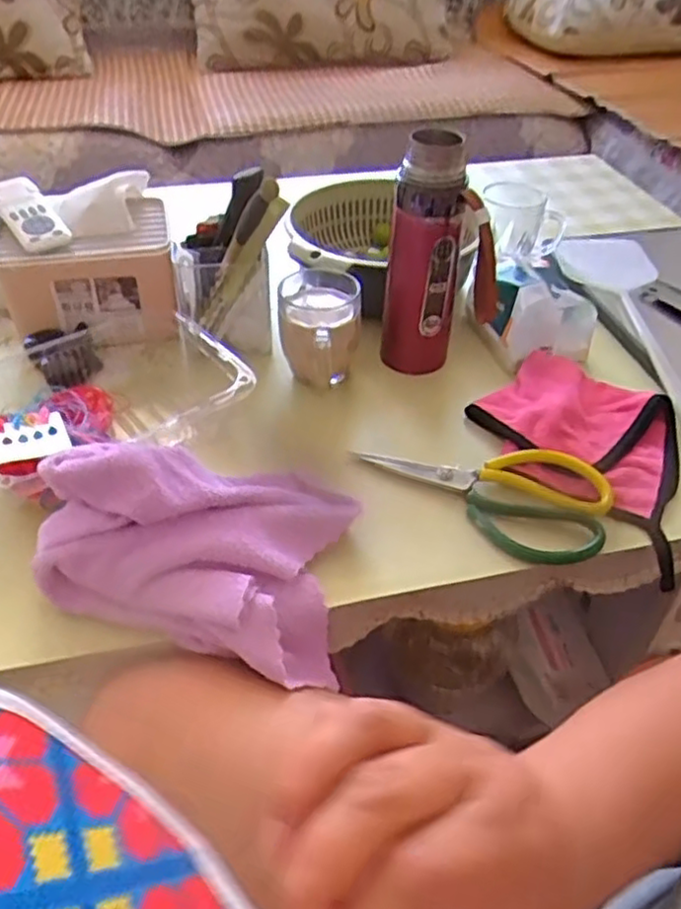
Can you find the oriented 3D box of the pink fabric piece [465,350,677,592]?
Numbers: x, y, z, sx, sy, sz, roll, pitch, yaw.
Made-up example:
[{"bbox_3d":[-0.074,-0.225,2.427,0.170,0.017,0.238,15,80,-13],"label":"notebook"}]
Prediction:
[{"bbox_3d":[0.226,-0.013,0.603,0.159,0.032,0.218,-32,52,-32],"label":"pink fabric piece"}]

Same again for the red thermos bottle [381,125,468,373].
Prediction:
[{"bbox_3d":[0.079,-0.182,0.653,0.068,0.234,0.084,7,43,6],"label":"red thermos bottle"}]

